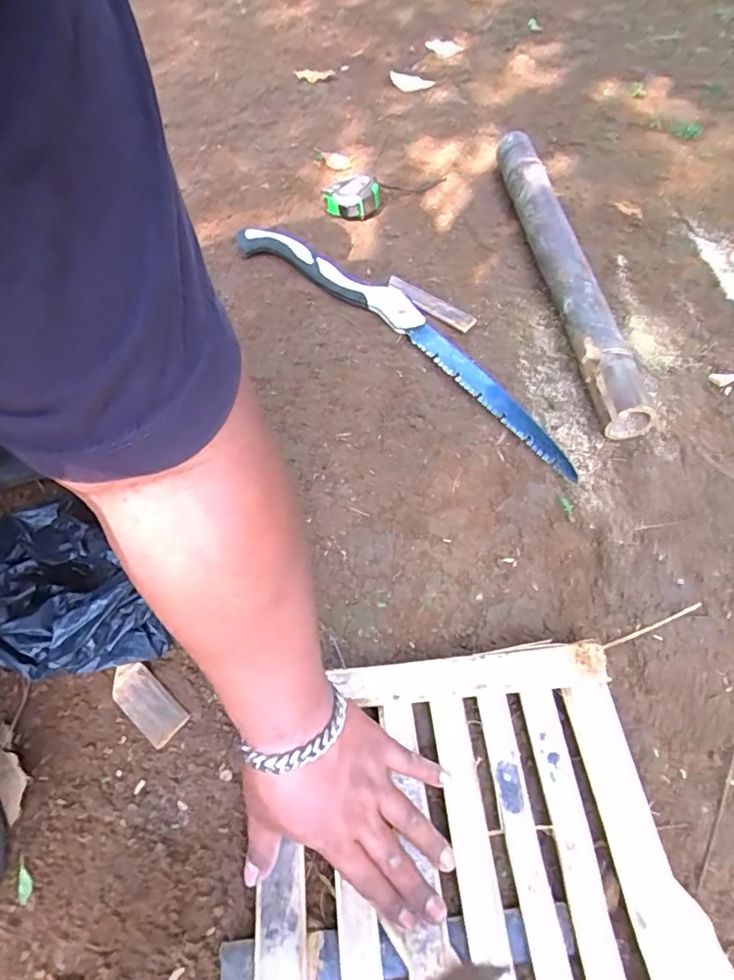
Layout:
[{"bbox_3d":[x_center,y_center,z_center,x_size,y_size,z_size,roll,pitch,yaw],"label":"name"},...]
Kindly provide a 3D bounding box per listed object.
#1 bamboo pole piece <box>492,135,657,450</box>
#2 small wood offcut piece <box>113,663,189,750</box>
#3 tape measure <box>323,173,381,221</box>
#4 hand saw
[{"bbox_3d":[0.255,-0.307,0.716,0.054,0.059,0.559,-5,59,-1],"label":"bamboo pole piece"},{"bbox_3d":[-0.192,0.186,0.466,0.075,0.016,0.034,35,66,21],"label":"small wood offcut piece"},{"bbox_3d":[-0.020,-0.446,0.823,0.084,0.046,0.058,-16,59,-7],"label":"tape measure"},{"bbox_3d":[0.029,-0.222,0.697,0.071,0.027,0.603,-40,65,-20],"label":"hand saw"}]

